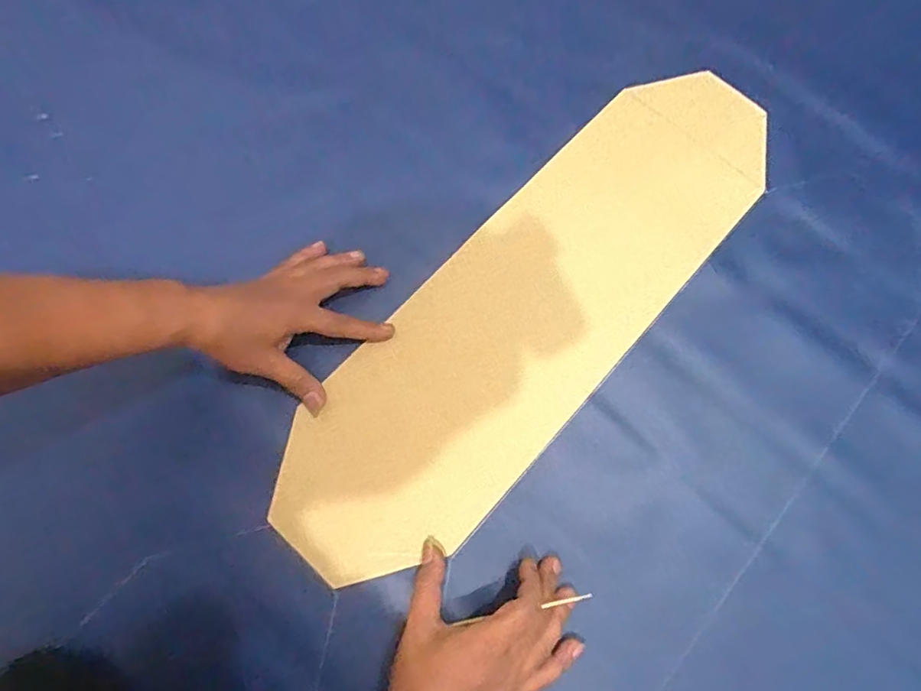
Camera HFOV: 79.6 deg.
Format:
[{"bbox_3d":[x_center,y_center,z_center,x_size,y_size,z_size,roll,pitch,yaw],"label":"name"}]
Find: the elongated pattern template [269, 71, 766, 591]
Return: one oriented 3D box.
[{"bbox_3d":[0.077,-0.042,0.516,0.177,0.010,0.591,42,78,10],"label":"elongated pattern template"}]

